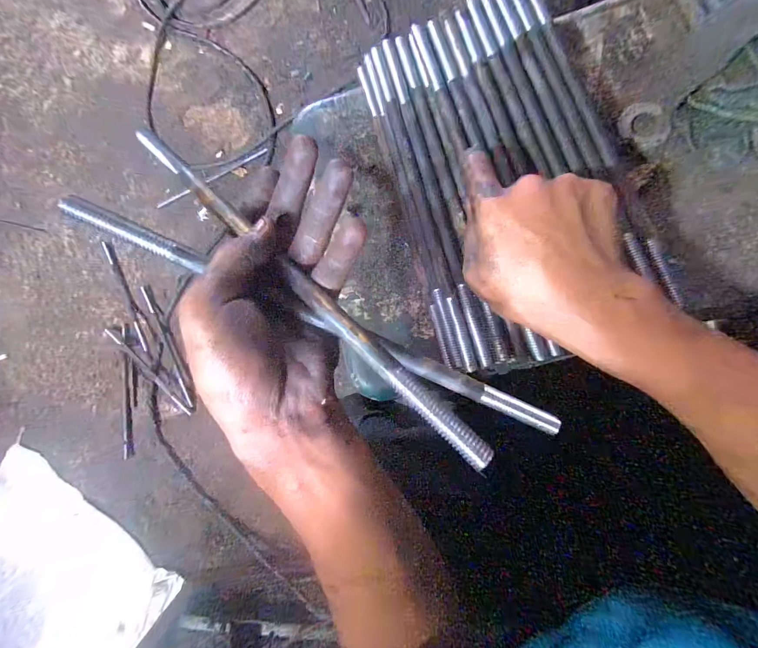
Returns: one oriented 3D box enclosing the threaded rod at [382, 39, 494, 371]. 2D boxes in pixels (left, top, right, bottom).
[{"bbox_3d":[0.046,-0.112,0.285,0.012,0.015,0.303,-15,83,8],"label":"threaded rod"}]

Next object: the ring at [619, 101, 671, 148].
[{"bbox_3d":[0.239,-0.179,0.303,0.033,0.006,0.043,-44,80,3],"label":"ring"}]

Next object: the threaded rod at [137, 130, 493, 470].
[{"bbox_3d":[-0.055,-0.033,0.191,0.289,0.007,0.011,42,91,17],"label":"threaded rod"}]

